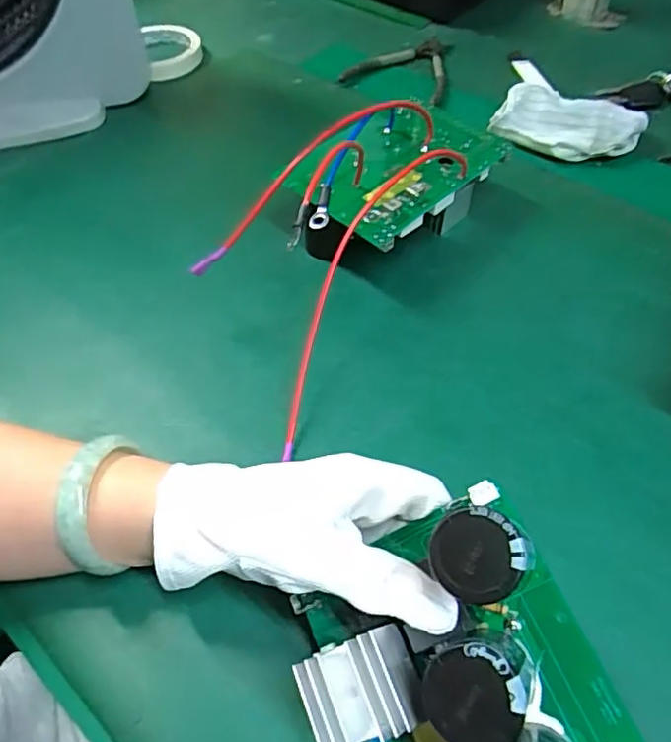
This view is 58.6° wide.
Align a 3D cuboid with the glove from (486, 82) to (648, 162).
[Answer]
[{"bbox_3d":[0.212,-0.225,0.551,0.128,0.034,0.066,17,55,14],"label":"glove"}]

